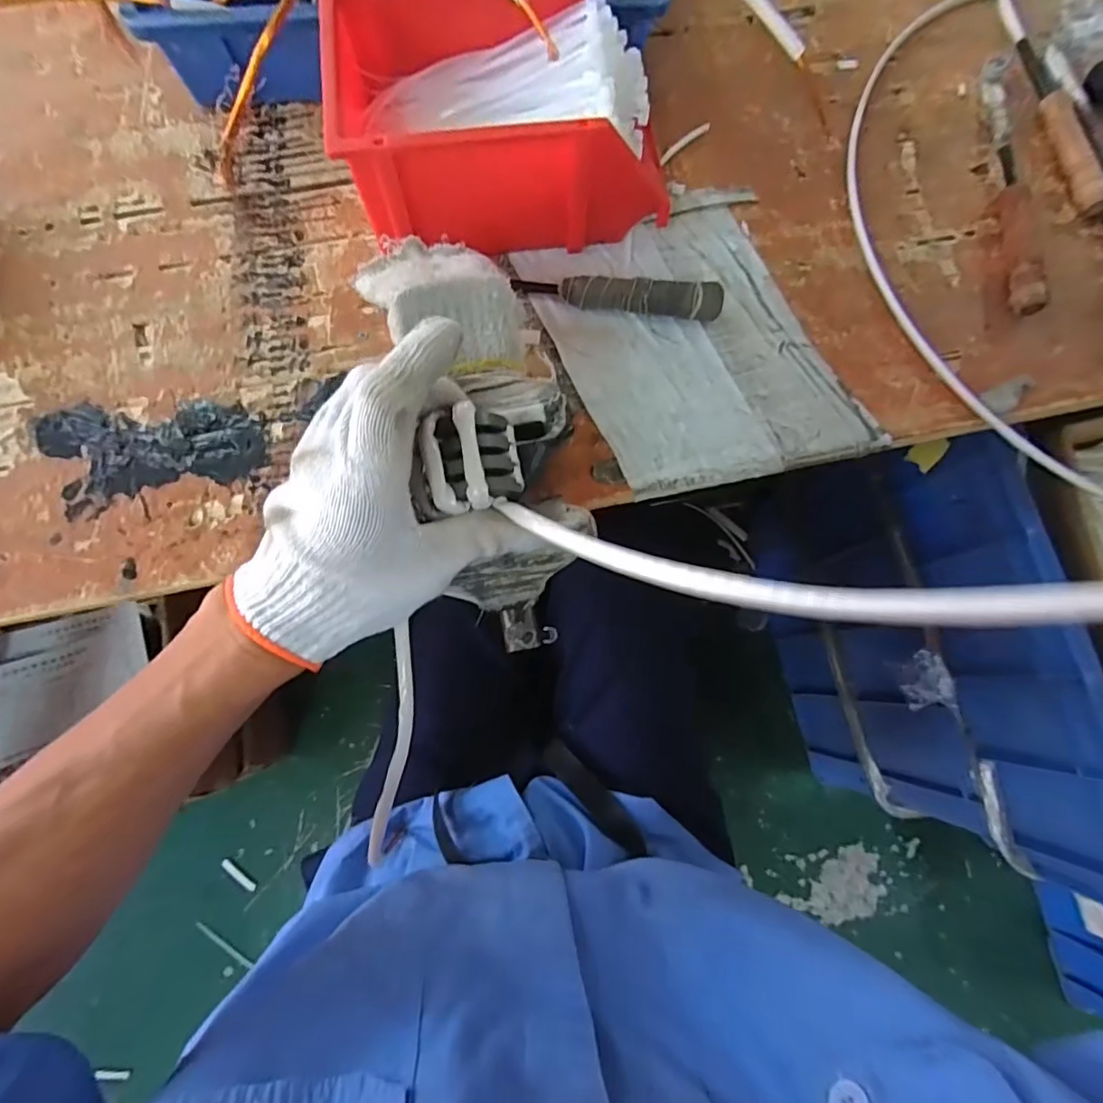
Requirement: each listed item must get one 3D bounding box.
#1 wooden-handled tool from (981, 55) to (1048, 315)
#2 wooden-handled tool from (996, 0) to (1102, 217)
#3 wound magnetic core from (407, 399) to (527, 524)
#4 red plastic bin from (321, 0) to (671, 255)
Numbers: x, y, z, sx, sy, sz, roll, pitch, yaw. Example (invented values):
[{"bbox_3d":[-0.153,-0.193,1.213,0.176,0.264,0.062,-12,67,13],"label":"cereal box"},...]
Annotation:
[{"bbox_3d":[0.421,-0.334,0.506,0.032,0.022,0.276,5,76,0],"label":"wooden-handled tool"},{"bbox_3d":[0.474,-0.441,0.533,0.022,0.021,0.272,-6,76,-3],"label":"wooden-handled tool"},{"bbox_3d":[-0.043,-0.045,0.279,0.052,0.025,0.050,-12,76,-5],"label":"wound magnetic core"},{"bbox_3d":[-0.041,-0.335,0.455,0.239,0.117,0.161,-7,76,-3],"label":"red plastic bin"}]

